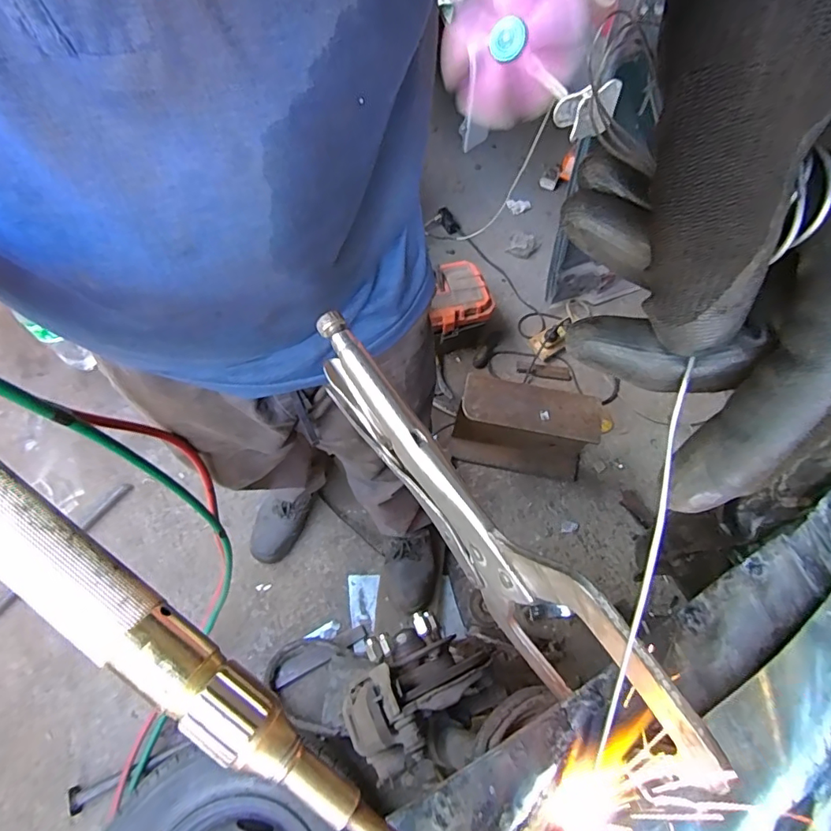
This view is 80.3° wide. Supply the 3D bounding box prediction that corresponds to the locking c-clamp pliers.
[{"bbox_3d":[0.023,0.051,0.242,0.019,0.114,0.258,-32,70,-17],"label":"locking c-clamp pliers"}]

